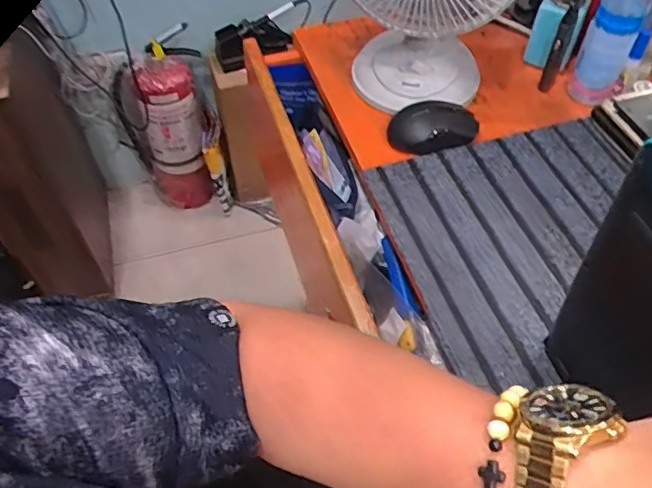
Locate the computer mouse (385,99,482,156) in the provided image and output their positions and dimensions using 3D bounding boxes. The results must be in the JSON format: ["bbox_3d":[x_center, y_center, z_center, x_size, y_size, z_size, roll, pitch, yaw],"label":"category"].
[{"bbox_3d":[0.119,-0.131,0.641,0.097,0.035,0.054,-11,53,-9],"label":"computer mouse"}]

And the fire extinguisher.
[{"bbox_3d":[-0.404,-0.301,1.537,0.191,0.462,0.173,-17,54,-13],"label":"fire extinguisher"}]

